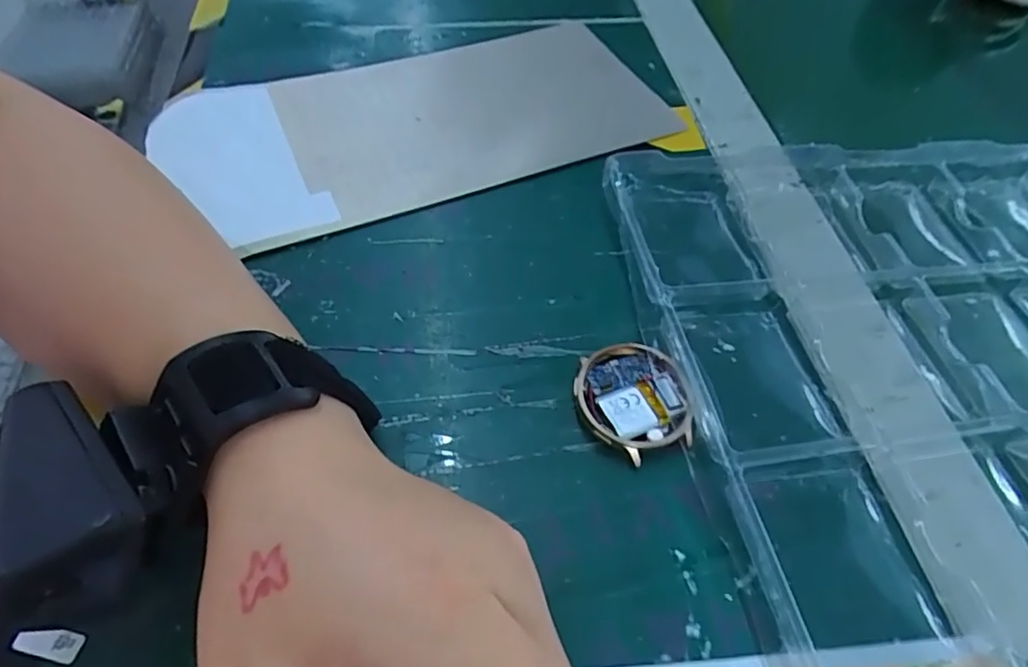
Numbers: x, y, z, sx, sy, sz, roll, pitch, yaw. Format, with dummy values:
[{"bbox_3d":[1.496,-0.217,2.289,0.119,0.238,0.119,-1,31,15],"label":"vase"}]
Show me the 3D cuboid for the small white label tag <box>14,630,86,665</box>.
[{"bbox_3d":[-0.140,0.093,0.178,0.018,0.004,0.008,16,73,-5],"label":"small white label tag"}]

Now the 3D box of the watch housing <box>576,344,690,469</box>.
[{"bbox_3d":[0.045,0.026,0.228,0.043,0.012,0.044,7,54,3],"label":"watch housing"}]

